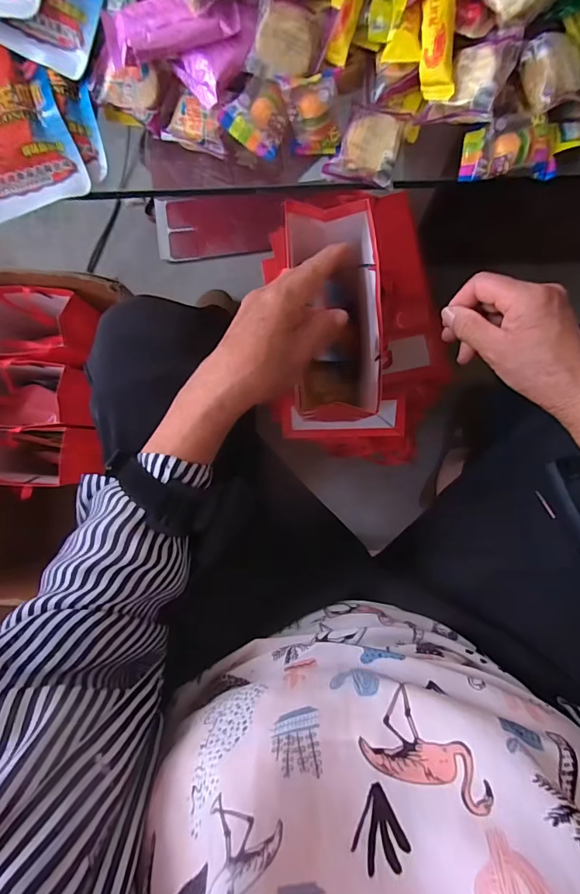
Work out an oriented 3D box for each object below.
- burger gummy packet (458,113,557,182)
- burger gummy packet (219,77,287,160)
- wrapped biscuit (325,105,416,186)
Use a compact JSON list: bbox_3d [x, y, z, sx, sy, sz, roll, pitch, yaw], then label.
[{"bbox_3d":[0.163,-0.220,0.318,0.068,0.016,0.040,2,87,5],"label":"burger gummy packet"},{"bbox_3d":[-0.023,-0.249,0.326,0.047,0.010,0.044,34,99,-11],"label":"burger gummy packet"},{"bbox_3d":[0.056,-0.226,0.325,0.052,0.022,0.046,11,88,5],"label":"wrapped biscuit"}]

